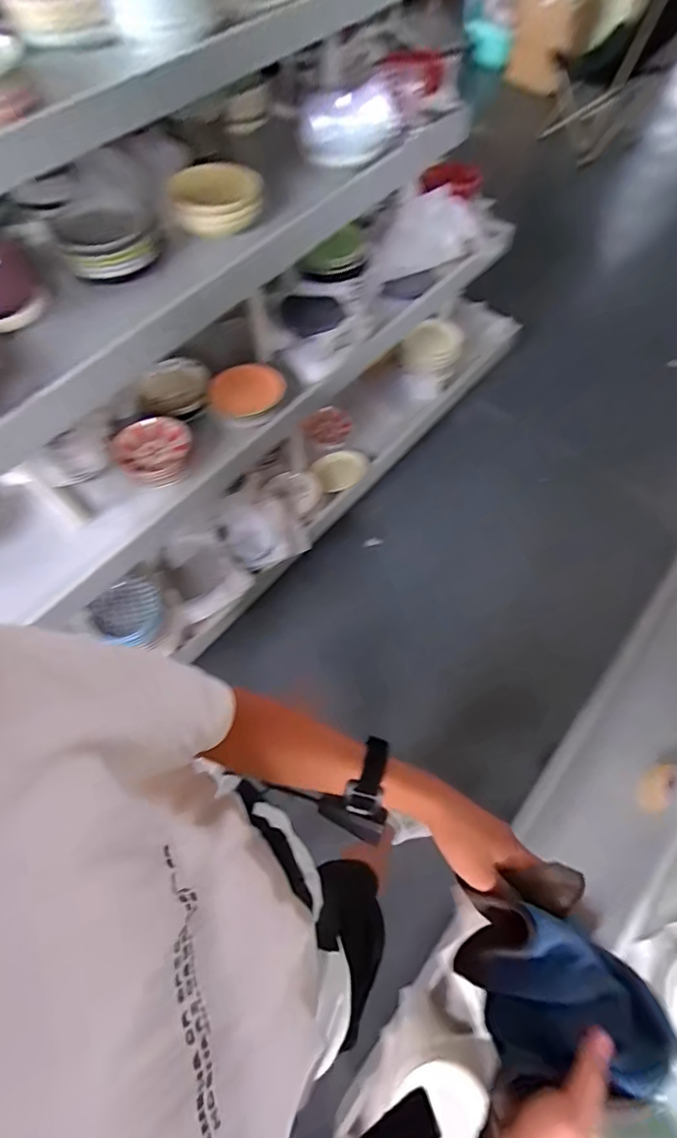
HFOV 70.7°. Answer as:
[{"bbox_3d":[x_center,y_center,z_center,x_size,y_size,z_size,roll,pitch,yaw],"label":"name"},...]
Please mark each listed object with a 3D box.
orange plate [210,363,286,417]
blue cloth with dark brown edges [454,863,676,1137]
[{"bbox_3d":[-0.241,-0.475,1.266,0.195,0.042,0.131,-15,97,-11],"label":"orange plate"},{"bbox_3d":[0.185,0.343,0.408,0.145,0.058,0.138,-9,64,-4],"label":"blue cloth with dark brown edges"}]

